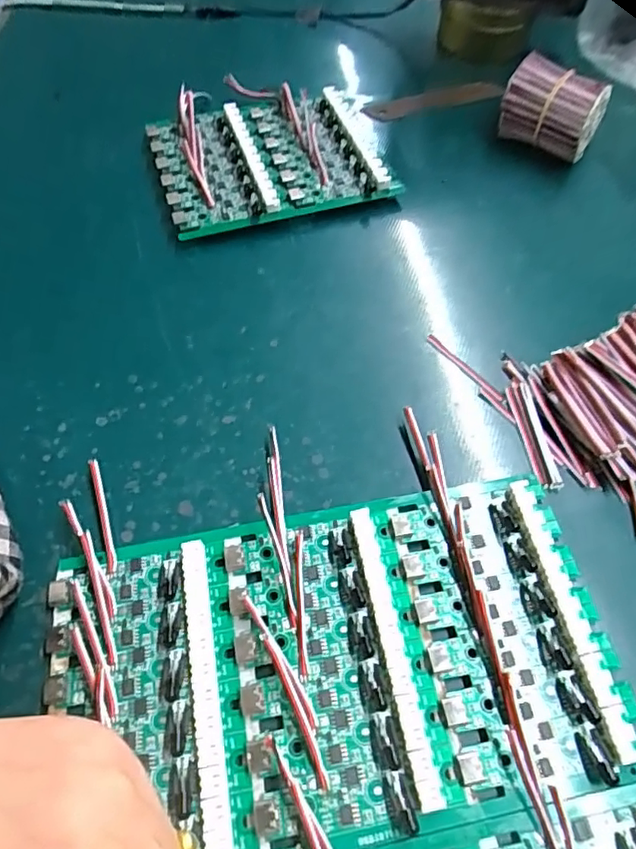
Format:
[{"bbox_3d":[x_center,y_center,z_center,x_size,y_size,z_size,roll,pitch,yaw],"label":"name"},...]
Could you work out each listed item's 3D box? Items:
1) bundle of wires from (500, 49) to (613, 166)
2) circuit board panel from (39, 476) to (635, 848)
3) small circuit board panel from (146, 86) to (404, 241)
[{"bbox_3d":[0.138,-0.184,0.339,0.053,0.036,0.039,32,64,19],"label":"bundle of wires"},{"bbox_3d":[0.017,0.123,0.168,0.183,0.008,0.208,-10,59,-5],"label":"circuit board panel"},{"bbox_3d":[-0.024,-0.158,0.336,0.133,0.015,0.103,-16,59,-8],"label":"small circuit board panel"}]

